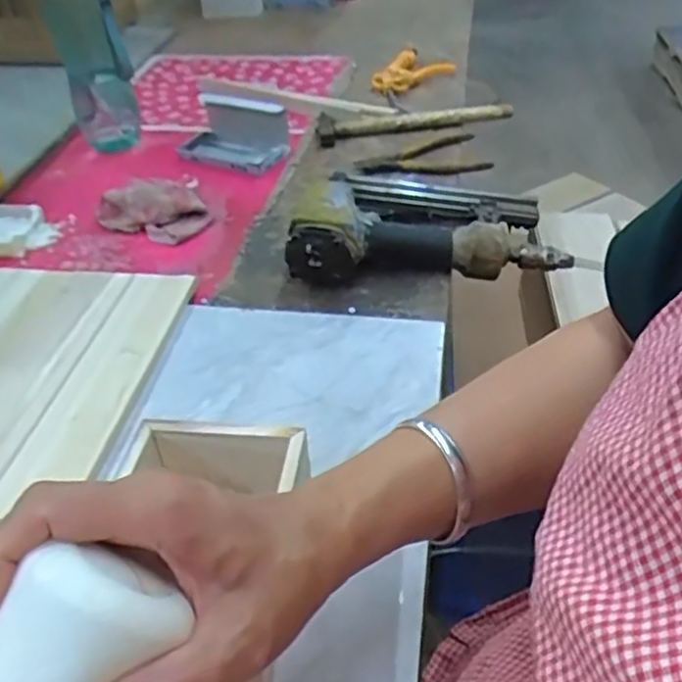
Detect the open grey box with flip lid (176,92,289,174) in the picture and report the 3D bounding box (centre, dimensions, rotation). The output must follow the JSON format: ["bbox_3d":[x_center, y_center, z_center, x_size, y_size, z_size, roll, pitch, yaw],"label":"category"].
[{"bbox_3d":[-0.131,-0.253,0.842,0.126,0.060,0.073,17,44,21],"label":"open grey box with flip lid"}]

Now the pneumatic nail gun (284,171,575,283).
[{"bbox_3d":[0.075,-0.126,0.663,0.241,0.053,0.150,-2,40,0],"label":"pneumatic nail gun"}]

